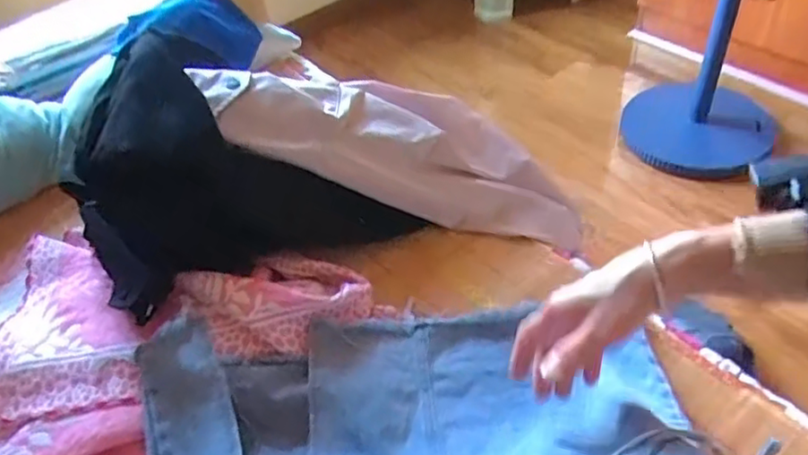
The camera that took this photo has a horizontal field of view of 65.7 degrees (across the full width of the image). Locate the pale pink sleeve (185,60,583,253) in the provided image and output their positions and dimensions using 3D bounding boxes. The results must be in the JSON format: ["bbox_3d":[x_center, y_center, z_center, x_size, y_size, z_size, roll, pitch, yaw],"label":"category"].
[{"bbox_3d":[-0.008,-0.095,0.718,0.446,0.071,0.152,17,44,-14],"label":"pale pink sleeve"}]

